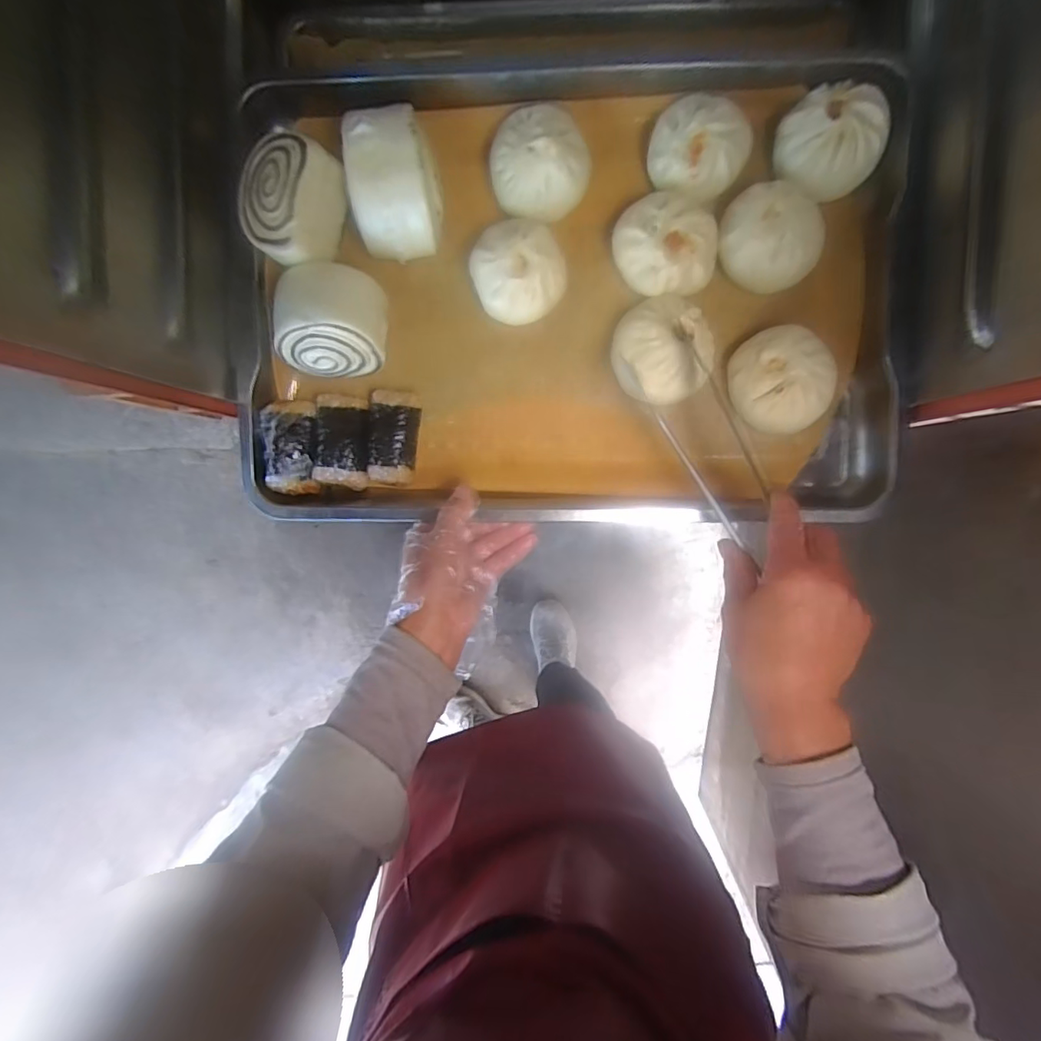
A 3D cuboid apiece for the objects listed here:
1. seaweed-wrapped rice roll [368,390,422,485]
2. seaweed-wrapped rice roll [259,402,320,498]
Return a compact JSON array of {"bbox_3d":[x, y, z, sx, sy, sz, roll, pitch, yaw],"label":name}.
[{"bbox_3d":[-0.117,-0.077,0.492,0.043,0.024,0.083,4,85,5],"label":"seaweed-wrapped rice roll"},{"bbox_3d":[-0.209,-0.068,0.484,0.042,0.032,0.085,-6,85,5],"label":"seaweed-wrapped rice roll"}]

